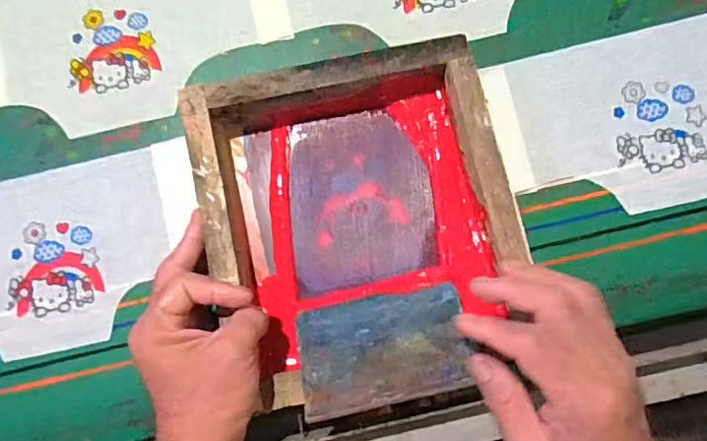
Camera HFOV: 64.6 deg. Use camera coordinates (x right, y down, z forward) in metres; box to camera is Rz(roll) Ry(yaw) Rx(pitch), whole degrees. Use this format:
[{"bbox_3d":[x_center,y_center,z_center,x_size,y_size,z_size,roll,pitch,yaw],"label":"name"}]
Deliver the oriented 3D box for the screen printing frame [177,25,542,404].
[{"bbox_3d":[0.005,-0.001,0.444,0.227,0.051,0.249,-14,80,0],"label":"screen printing frame"}]

